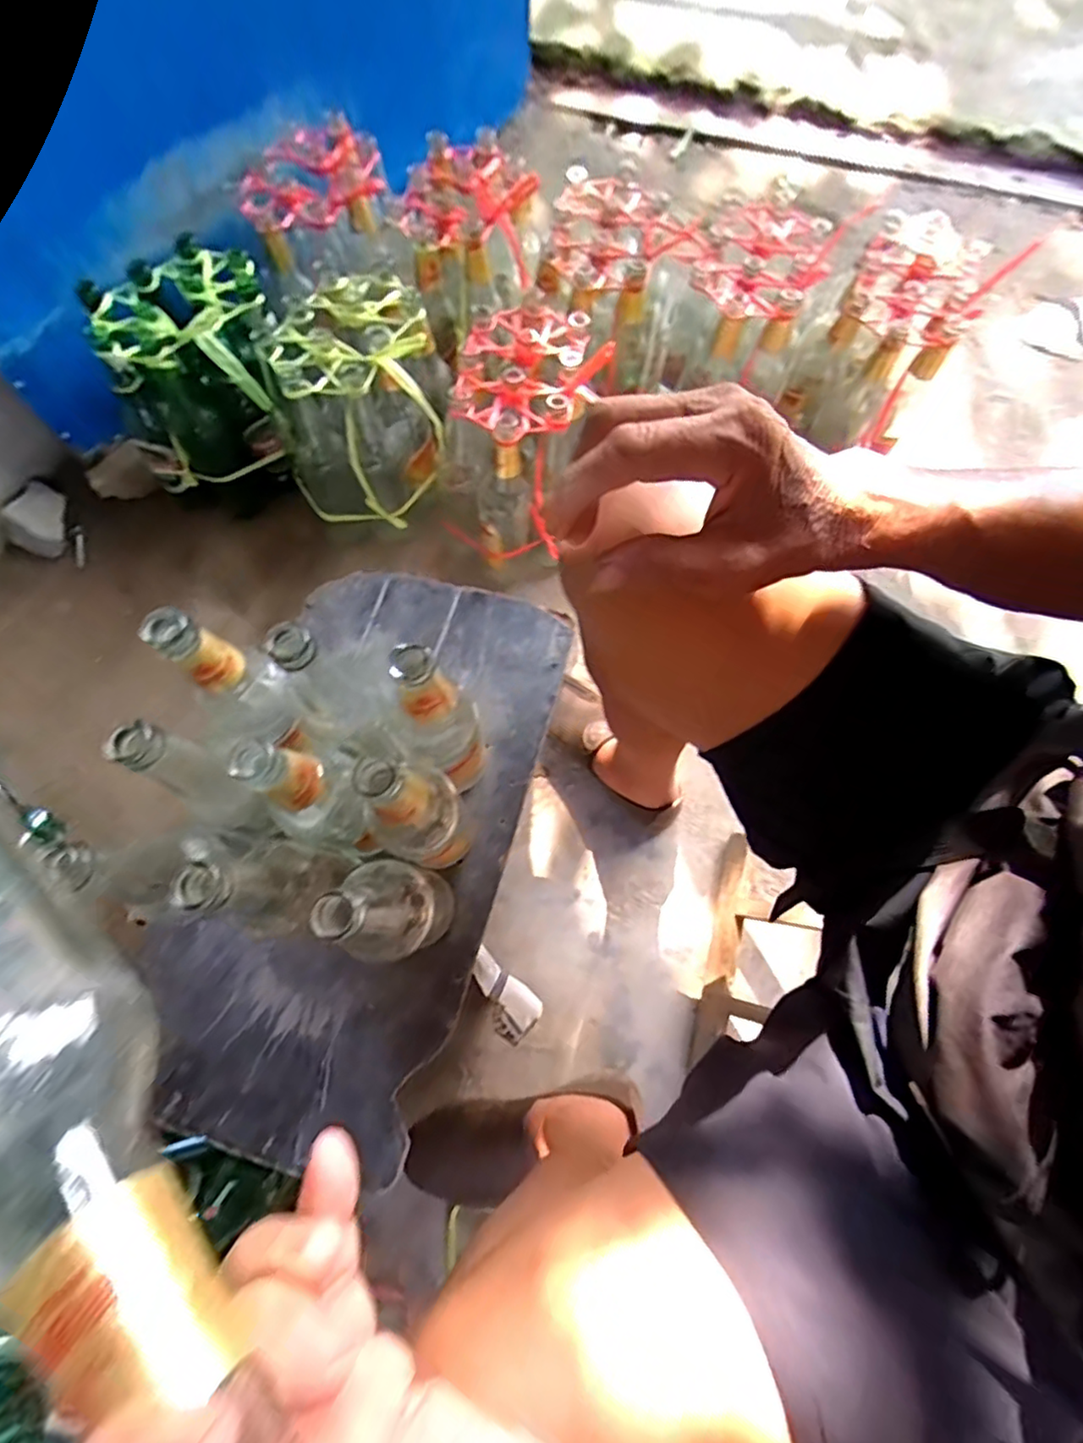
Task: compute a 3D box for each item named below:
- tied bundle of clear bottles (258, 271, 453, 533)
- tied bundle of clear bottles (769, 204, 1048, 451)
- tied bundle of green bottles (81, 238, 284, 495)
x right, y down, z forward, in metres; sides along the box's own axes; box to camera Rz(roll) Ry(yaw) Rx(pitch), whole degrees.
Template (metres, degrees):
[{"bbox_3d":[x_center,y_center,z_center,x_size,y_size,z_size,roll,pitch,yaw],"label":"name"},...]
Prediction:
[{"bbox_3d":[-0.244,-0.433,0.834,0.223,0.225,0.241,0,72,-1],"label":"tied bundle of clear bottles"},{"bbox_3d":[0.471,-0.516,0.855,0.184,0.192,0.217,35,75,9],"label":"tied bundle of clear bottles"},{"bbox_3d":[-0.465,-0.482,0.866,0.202,0.253,0.200,-30,76,-10],"label":"tied bundle of green bottles"}]

